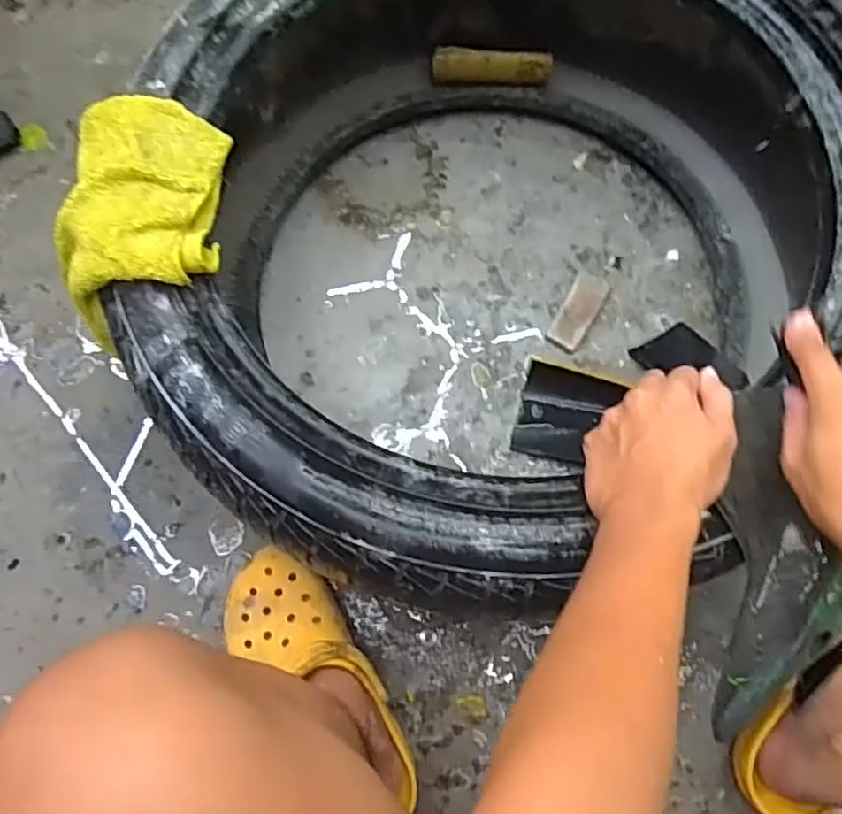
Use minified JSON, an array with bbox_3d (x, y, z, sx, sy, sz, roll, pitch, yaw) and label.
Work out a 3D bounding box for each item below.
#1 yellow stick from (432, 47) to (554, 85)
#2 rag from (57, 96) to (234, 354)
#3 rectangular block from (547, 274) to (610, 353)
[{"bbox_3d":[0.084,-0.402,0.790,0.138,0.031,0.024,2,72,0],"label":"yellow stick"},{"bbox_3d":[-0.219,-0.153,0.526,0.122,0.068,0.177,0,72,0],"label":"rag"},{"bbox_3d":[0.179,-0.108,0.757,0.039,0.014,0.094,29,74,9],"label":"rectangular block"}]

